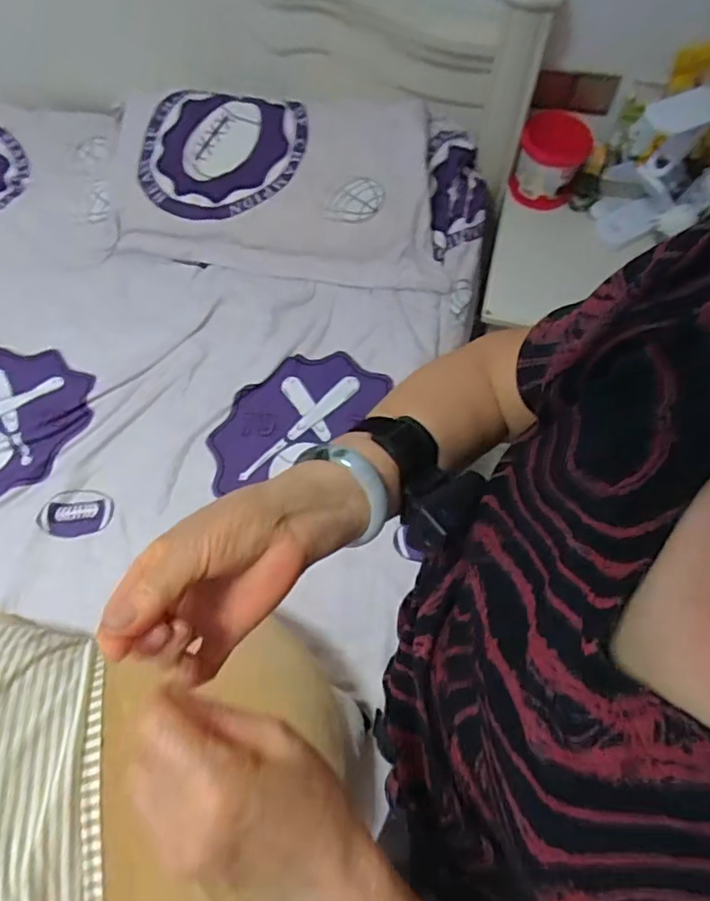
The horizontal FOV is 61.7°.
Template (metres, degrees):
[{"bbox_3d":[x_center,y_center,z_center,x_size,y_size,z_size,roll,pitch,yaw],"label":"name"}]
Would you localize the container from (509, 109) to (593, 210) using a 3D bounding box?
[{"bbox_3d":[0.408,-0.609,1.236,0.136,0.106,0.153,22,67,11],"label":"container"}]

